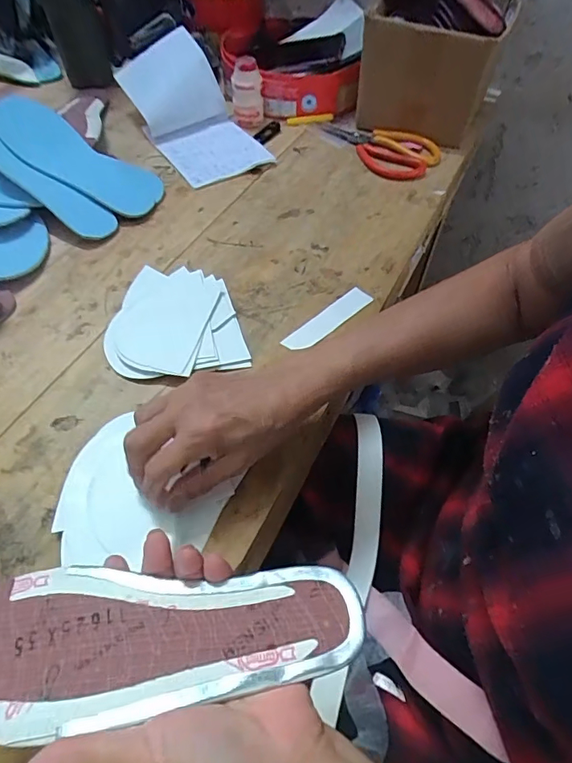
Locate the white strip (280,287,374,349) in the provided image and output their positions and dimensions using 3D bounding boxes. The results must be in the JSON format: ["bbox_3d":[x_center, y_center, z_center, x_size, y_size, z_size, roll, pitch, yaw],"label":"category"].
[{"bbox_3d":[0.045,-0.065,0.491,0.112,0.004,0.027,-39,70,-23],"label":"white strip"}]

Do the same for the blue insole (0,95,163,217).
[{"bbox_3d":[-0.262,-0.282,0.584,0.211,0.022,0.085,30,57,-10],"label":"blue insole"}]

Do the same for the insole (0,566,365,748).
[{"bbox_3d":[-0.070,0.139,0.257,0.222,0.019,0.075,-2,55,-8],"label":"insole"}]

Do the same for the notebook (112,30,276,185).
[{"bbox_3d":[-0.139,-0.407,0.682,0.135,0.083,0.269,-26,60,-17],"label":"notebook"}]

